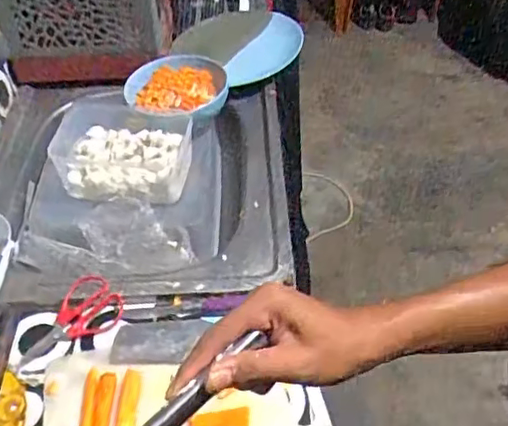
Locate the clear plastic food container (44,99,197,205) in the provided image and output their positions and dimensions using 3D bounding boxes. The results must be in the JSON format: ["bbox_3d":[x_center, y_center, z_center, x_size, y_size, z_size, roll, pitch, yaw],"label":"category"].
[{"bbox_3d":[-0.203,-0.097,0.925,0.198,0.082,0.153,-1,46,2],"label":"clear plastic food container"}]

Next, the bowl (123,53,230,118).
[{"bbox_3d":[-0.135,-0.218,1.034,0.163,0.048,0.179,-2,46,2],"label":"bowl"}]

